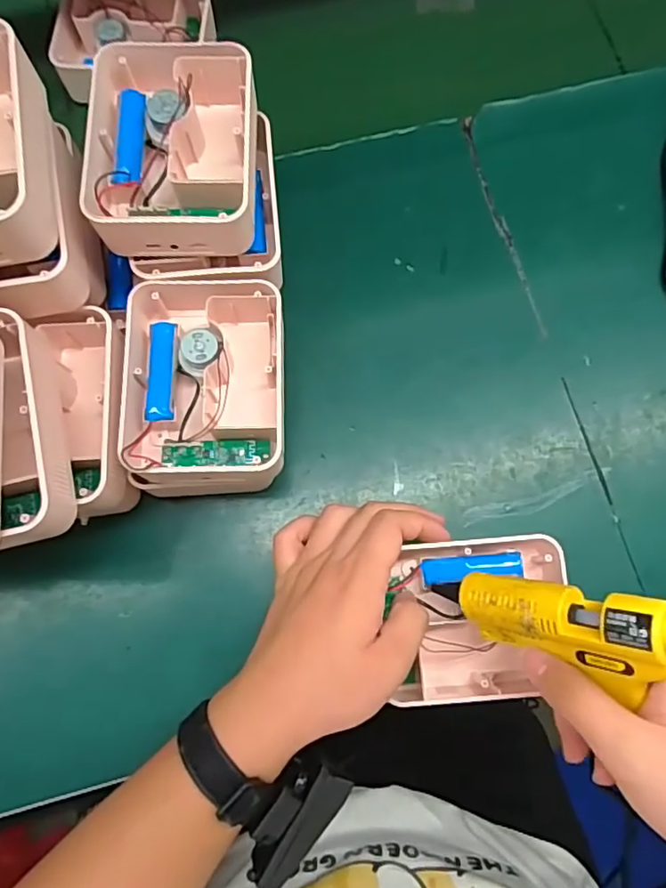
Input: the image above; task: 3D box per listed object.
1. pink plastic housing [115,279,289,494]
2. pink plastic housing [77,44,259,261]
[{"bbox_3d":[-0.081,-0.036,0.372,0.100,0.049,0.134,1,77,0],"label":"pink plastic housing"},{"bbox_3d":[-0.098,-0.188,0.362,0.102,0.046,0.134,-3,77,0],"label":"pink plastic housing"}]

